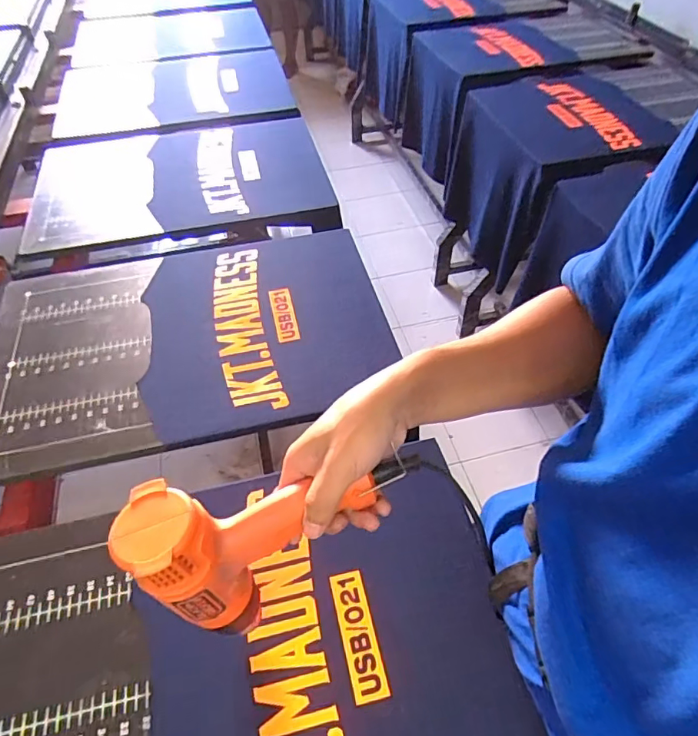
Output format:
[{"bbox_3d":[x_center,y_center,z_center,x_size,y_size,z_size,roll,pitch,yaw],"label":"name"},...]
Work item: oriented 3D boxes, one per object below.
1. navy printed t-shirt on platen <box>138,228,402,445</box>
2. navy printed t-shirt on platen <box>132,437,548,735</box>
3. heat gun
[{"bbox_3d":[-0.130,-0.072,0.803,0.369,0.040,0.401,-13,50,-8],"label":"navy printed t-shirt on platen"},{"bbox_3d":[-0.016,0.276,0.490,0.345,0.021,0.386,-12,51,-8],"label":"navy printed t-shirt on platen"},{"bbox_3d":[-0.051,0.138,0.394,0.213,0.130,0.072,-9,49,-5],"label":"heat gun"}]

